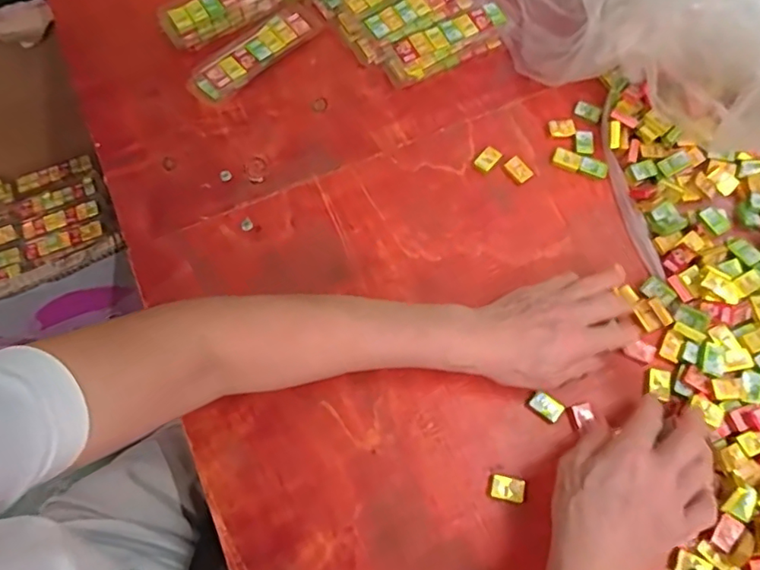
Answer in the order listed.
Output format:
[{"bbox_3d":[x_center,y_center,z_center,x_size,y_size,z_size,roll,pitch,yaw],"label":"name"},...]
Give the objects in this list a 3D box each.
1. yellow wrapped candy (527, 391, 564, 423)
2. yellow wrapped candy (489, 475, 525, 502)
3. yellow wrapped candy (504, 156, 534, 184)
[{"bbox_3d":[0.135,0.099,0.445,0.026,0.010,0.016,34,73,12],"label":"yellow wrapped candy"},{"bbox_3d":[0.099,0.158,0.426,0.027,0.007,0.018,10,70,3],"label":"yellow wrapped candy"},{"bbox_3d":[0.132,-0.109,0.524,0.019,0.010,0.025,-38,74,-13],"label":"yellow wrapped candy"}]

